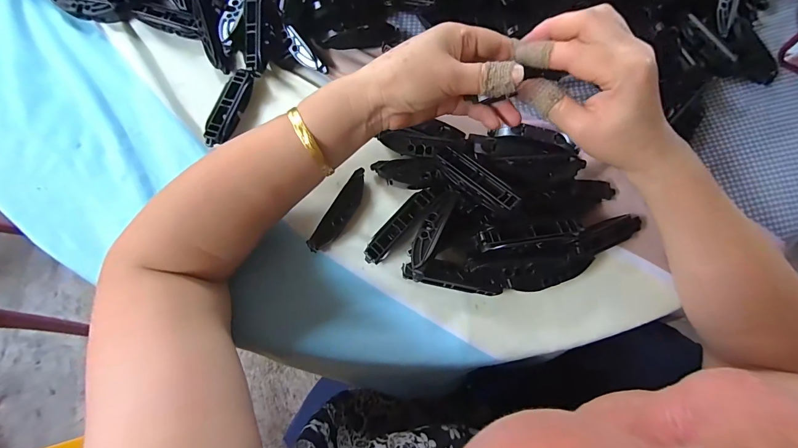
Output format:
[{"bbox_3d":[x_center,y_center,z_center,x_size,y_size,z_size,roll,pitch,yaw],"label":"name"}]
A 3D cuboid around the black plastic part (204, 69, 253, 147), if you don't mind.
[{"bbox_3d":[-0.158,-0.106,0.339,0.018,0.019,0.078,15,75,3],"label":"black plastic part"}]

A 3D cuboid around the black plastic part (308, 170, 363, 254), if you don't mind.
[{"bbox_3d":[-0.049,-0.011,0.309,0.017,0.017,0.078,32,77,7],"label":"black plastic part"}]

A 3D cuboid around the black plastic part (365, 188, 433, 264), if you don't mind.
[{"bbox_3d":[-0.001,0.000,0.304,0.016,0.015,0.076,39,78,9],"label":"black plastic part"}]

